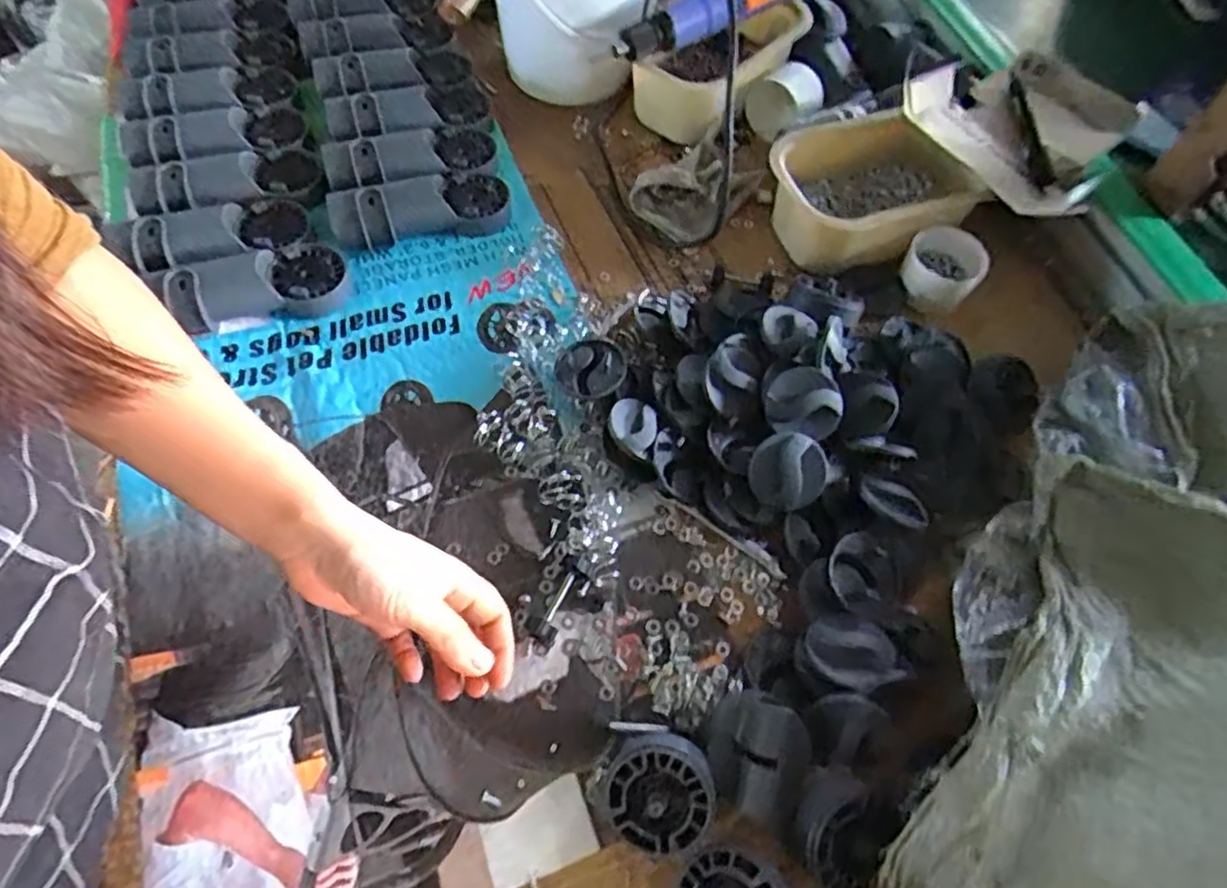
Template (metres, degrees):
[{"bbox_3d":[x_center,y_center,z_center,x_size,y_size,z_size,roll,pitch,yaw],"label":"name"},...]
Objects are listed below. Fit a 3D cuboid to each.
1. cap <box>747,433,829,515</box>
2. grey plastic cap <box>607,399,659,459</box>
[{"bbox_3d":[0.130,0.021,0.516,0.056,0.019,0.056,23,94,7],"label":"cap"},{"bbox_3d":[0.015,-0.014,0.537,0.038,0.012,0.046,23,63,10],"label":"grey plastic cap"}]

